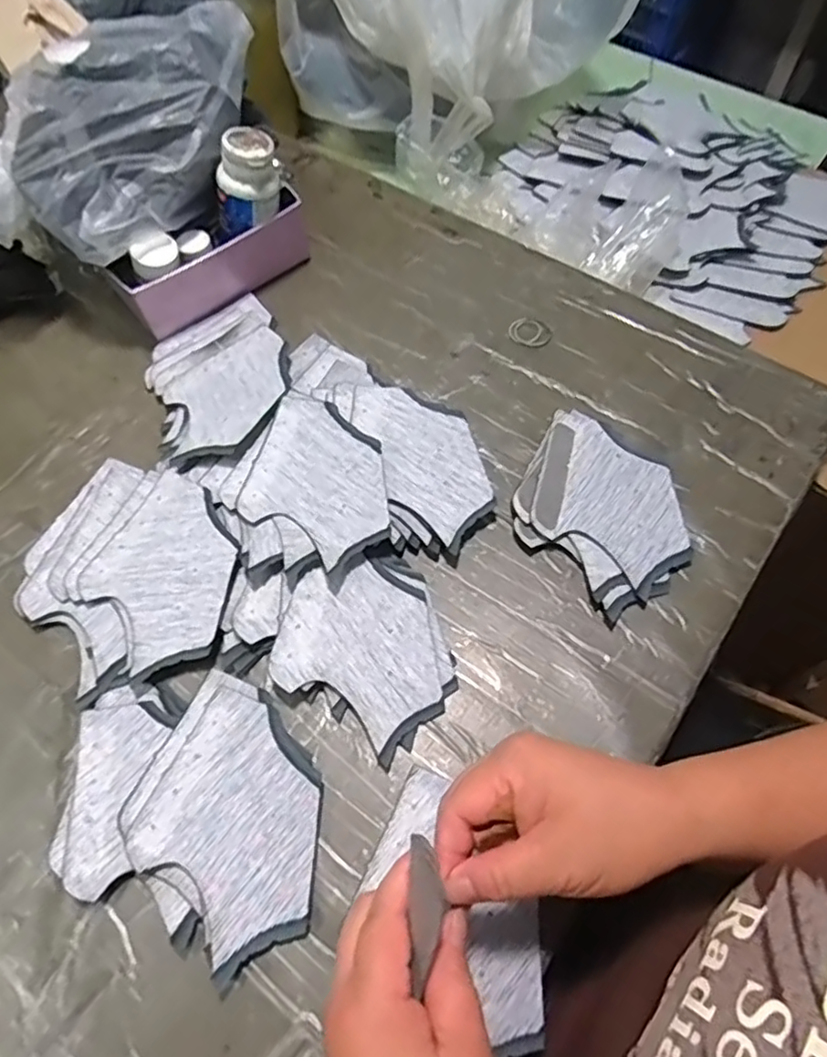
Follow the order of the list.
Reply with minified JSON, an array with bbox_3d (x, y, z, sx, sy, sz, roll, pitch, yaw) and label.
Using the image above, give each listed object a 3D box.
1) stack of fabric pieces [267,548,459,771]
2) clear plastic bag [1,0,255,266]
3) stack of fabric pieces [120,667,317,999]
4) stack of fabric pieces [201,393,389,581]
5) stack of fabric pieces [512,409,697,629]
[{"bbox_3d":[-0.028,0.074,0.425,0.118,0.018,0.111,29,66,17],"label":"stack of fabric pieces"},{"bbox_3d":[-0.208,-0.317,0.502,0.213,0.089,0.105,-40,69,-20],"label":"clear plastic bag"},{"bbox_3d":[-0.109,0.167,0.376,0.105,0.014,0.144,-32,64,-15],"label":"stack of fabric pieces"},{"bbox_3d":[-0.081,-0.030,0.466,0.116,0.024,0.136,-29,63,-13],"label":"stack of fabric pieces"},{"bbox_3d":[0.133,-0.013,0.465,0.110,0.017,0.136,-38,66,-17],"label":"stack of fabric pieces"}]

